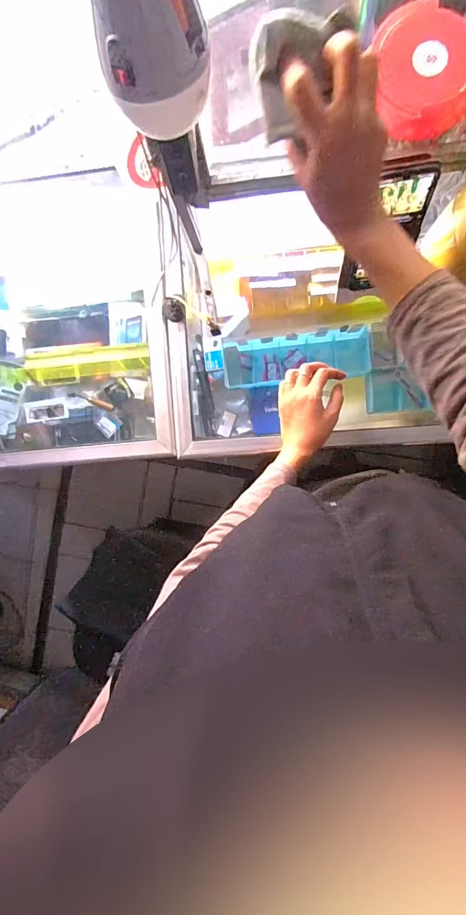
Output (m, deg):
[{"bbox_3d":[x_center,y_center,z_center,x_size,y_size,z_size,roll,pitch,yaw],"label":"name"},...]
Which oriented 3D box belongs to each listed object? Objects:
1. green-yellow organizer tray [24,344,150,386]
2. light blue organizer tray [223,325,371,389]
[{"bbox_3d":[-0.301,-0.193,0.792,0.257,0.064,0.076,-4,91,4],"label":"green-yellow organizer tray"},{"bbox_3d":[0.117,-0.184,0.733,0.269,0.052,0.087,-5,91,4],"label":"light blue organizer tray"}]

